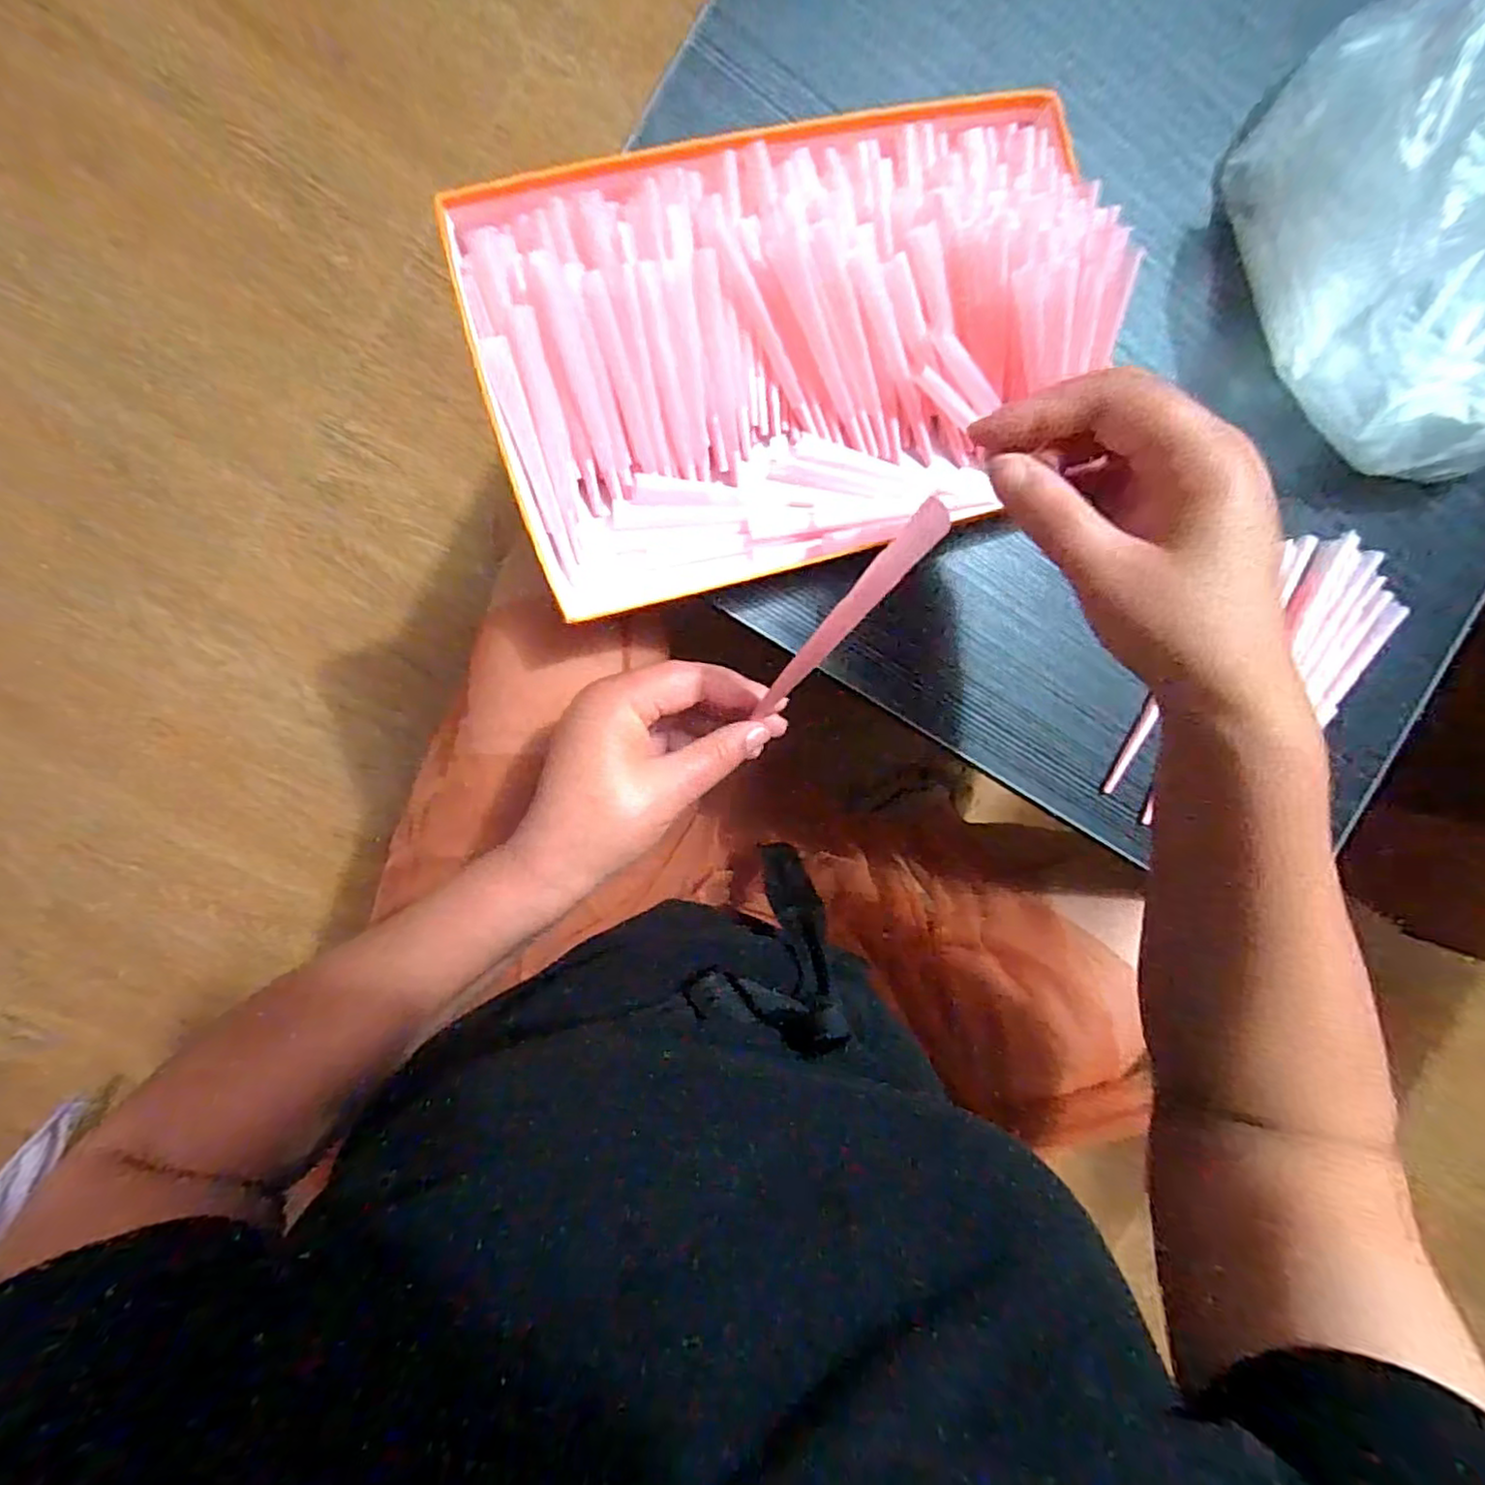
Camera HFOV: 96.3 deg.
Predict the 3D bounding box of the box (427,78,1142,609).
[{"bbox_3d":[0.028,-0.187,0.324,0.292,0.064,0.182,-17,98,-6],"label":"box"}]

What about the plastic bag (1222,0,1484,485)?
[{"bbox_3d":[0.410,-0.269,0.344,0.248,0.116,0.219,2,95,-8],"label":"plastic bag"}]

